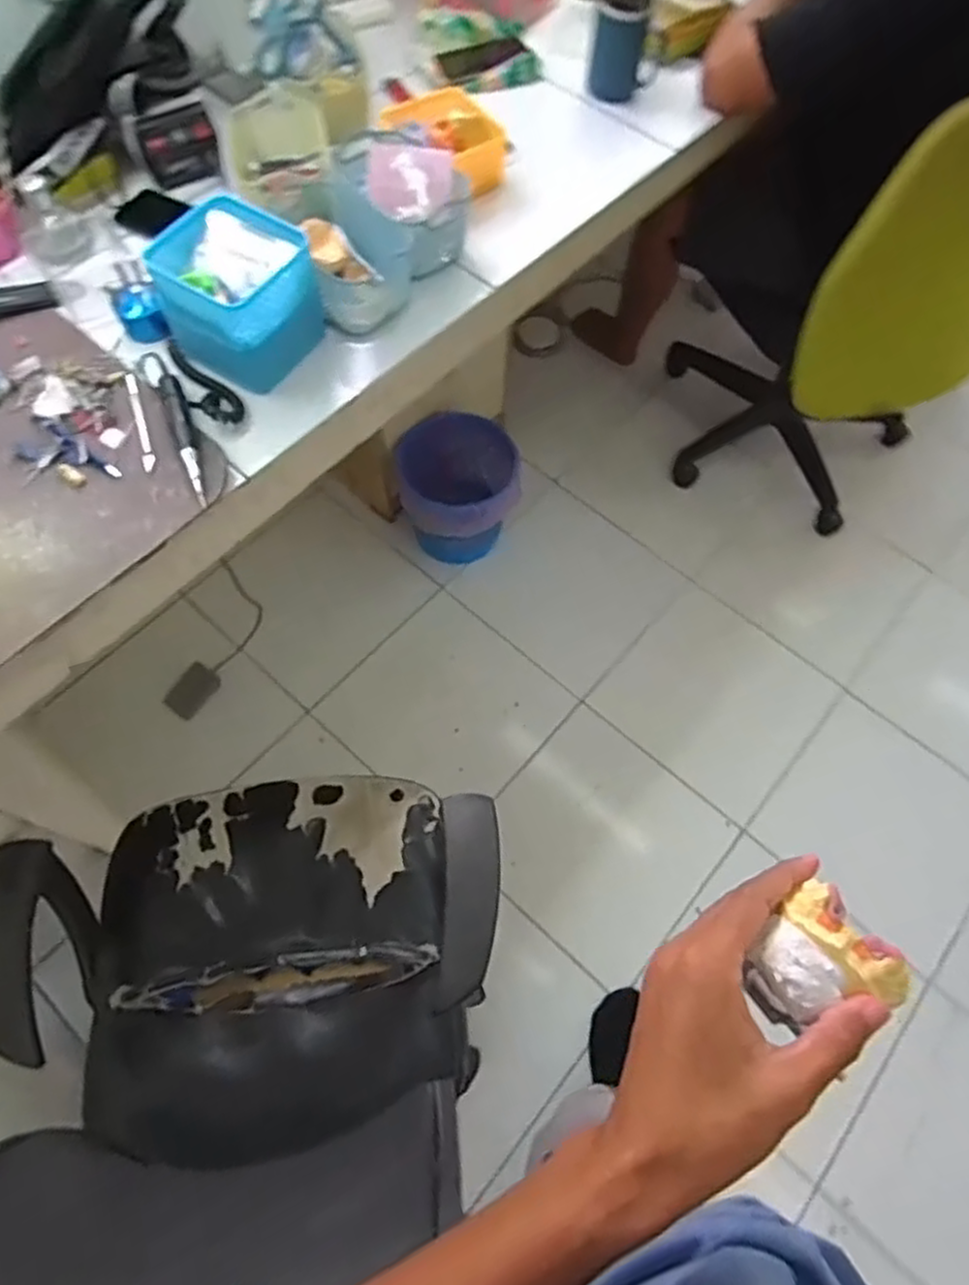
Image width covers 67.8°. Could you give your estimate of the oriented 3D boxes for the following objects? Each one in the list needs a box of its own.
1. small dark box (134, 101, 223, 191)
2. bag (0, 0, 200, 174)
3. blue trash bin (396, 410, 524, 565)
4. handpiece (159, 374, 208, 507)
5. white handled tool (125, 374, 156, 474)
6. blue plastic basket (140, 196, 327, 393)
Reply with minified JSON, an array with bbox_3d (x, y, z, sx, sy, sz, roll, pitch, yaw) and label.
[{"bbox_3d":[-0.391,-0.637,0.927,0.095,0.074,0.036,-16,66,-10],"label":"small dark box"},{"bbox_3d":[-0.480,-0.685,0.878,0.106,0.143,0.254,40,69,16],"label":"bag"},{"bbox_3d":[-0.049,-0.326,1.581,0.248,0.228,0.269,-6,64,-5],"label":"blue trash bin"},{"bbox_3d":[-0.318,-0.221,0.766,0.021,0.017,0.167,-19,66,-11],"label":"handpiece"},{"bbox_3d":[-0.375,-0.241,0.787,0.012,0.009,0.137,-17,66,-10],"label":"white handled tool"},{"bbox_3d":[-0.272,-0.381,0.794,0.142,0.112,0.133,31,67,13],"label":"blue plastic basket"}]

